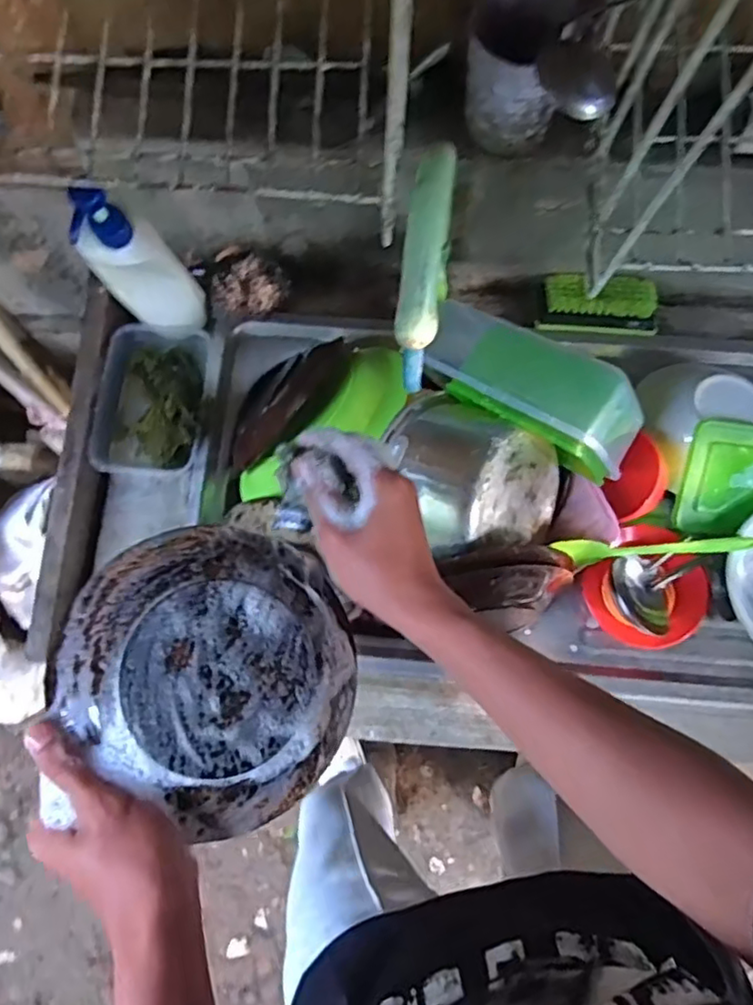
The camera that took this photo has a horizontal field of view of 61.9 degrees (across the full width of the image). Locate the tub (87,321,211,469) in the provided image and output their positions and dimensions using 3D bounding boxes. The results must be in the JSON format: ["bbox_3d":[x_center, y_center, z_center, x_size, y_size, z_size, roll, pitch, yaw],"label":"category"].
[{"bbox_3d":[-0.251,-0.121,0.708,0.118,0.056,0.175,1,76,2],"label":"tub"}]

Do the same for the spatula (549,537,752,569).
[{"bbox_3d":[0.272,0.044,0.616,0.196,0.027,0.022,-4,76,1],"label":"spatula"}]

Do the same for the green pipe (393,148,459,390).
[{"bbox_3d":[0.033,-0.160,0.434,0.031,0.042,0.162,8,103,4],"label":"green pipe"}]

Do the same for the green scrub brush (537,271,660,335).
[{"bbox_3d":[0.252,-0.223,0.703,0.123,0.039,0.051,7,77,3],"label":"green scrub brush"}]

